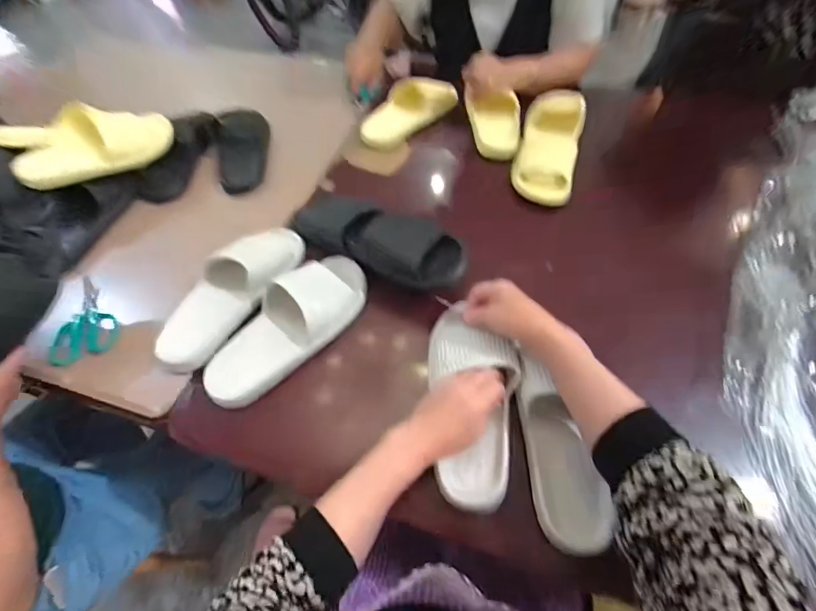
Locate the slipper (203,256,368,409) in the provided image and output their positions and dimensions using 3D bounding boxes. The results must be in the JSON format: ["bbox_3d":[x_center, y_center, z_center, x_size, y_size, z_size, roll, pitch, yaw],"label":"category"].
[{"bbox_3d":[-0.166,0.025,0.540,0.095,0.066,0.266,36,69,20],"label":"slipper"}]

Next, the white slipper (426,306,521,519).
[{"bbox_3d":[0.084,0.108,0.469,0.107,0.058,0.247,-3,66,2],"label":"white slipper"}]

